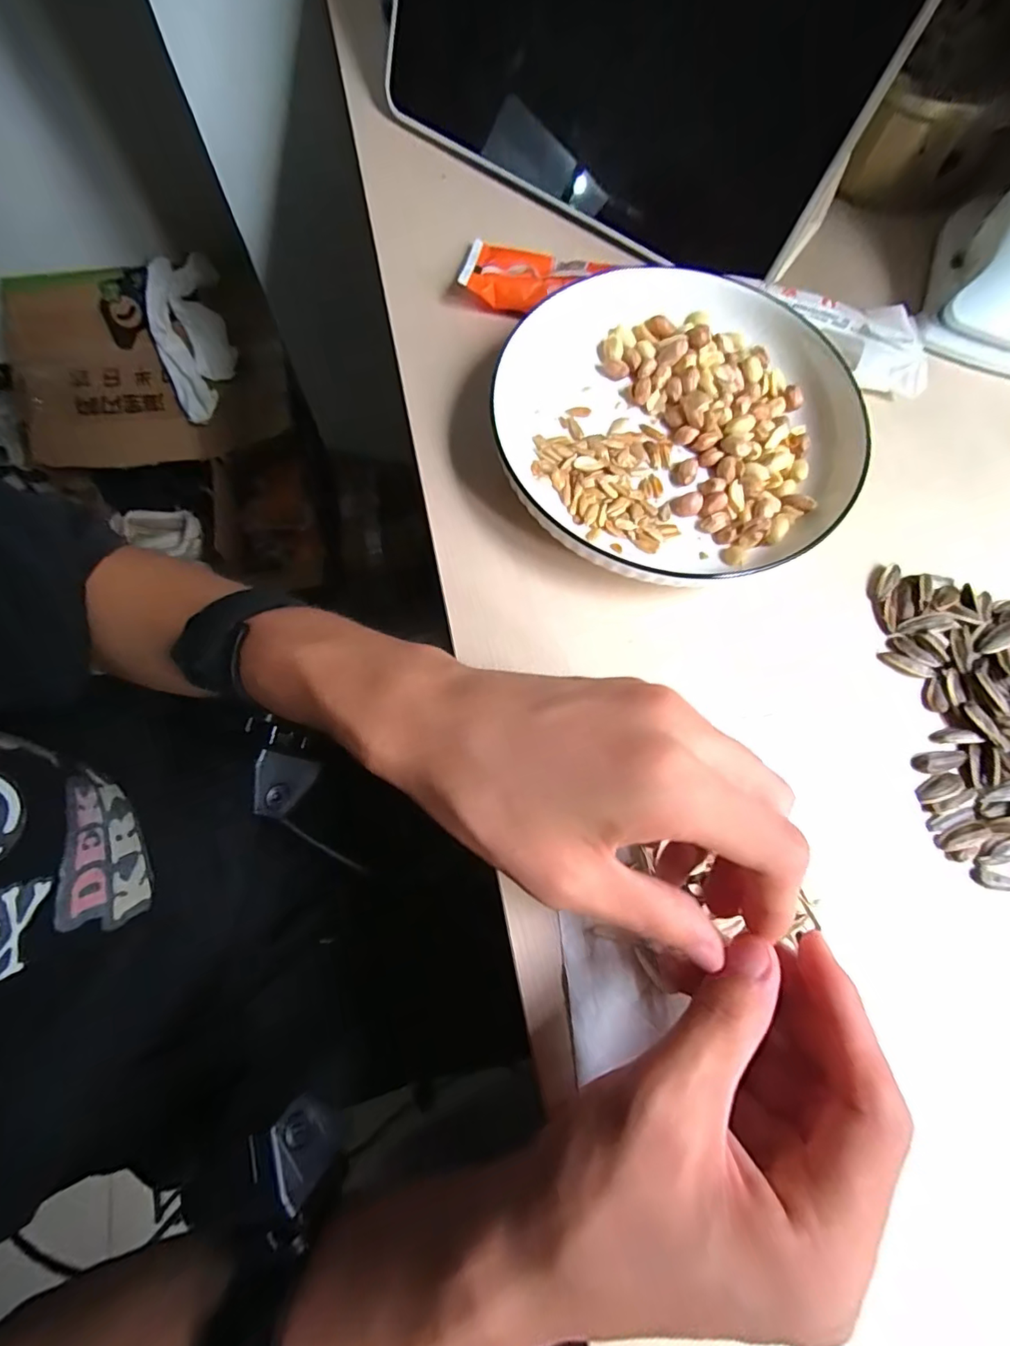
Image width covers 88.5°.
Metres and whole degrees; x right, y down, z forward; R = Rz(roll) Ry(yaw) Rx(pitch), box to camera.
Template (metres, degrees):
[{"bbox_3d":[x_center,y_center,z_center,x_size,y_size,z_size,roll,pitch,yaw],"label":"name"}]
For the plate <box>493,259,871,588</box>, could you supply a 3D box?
[{"bbox_3d":[0.087,-0.129,0.268,0.179,0.034,0.173,1,73,-3],"label":"plate"}]

